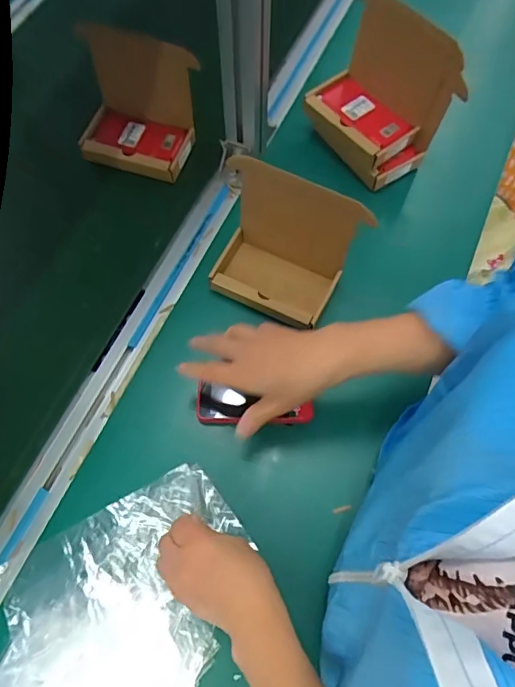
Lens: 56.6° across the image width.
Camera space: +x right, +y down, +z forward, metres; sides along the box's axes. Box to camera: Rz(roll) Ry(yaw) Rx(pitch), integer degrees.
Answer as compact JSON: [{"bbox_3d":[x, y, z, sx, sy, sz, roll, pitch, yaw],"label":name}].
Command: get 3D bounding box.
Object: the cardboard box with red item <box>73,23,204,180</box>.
[{"bbox_3d":[-0.155,-0.294,0.595,0.138,0.115,0.094,16,69,6],"label":"cardboard box with red item"}]

